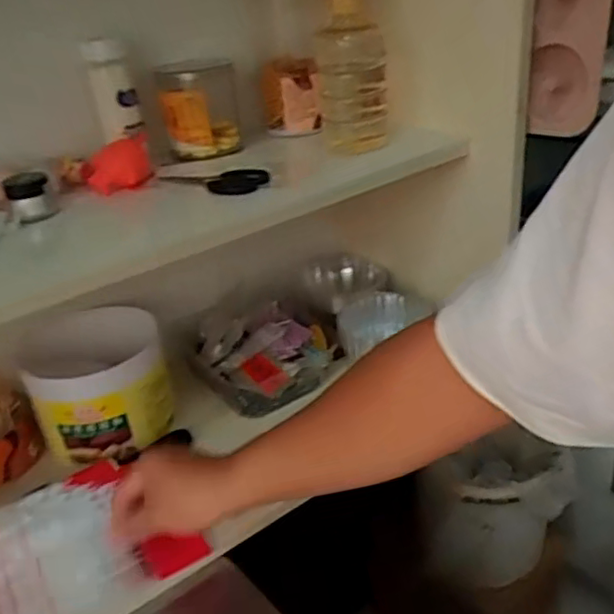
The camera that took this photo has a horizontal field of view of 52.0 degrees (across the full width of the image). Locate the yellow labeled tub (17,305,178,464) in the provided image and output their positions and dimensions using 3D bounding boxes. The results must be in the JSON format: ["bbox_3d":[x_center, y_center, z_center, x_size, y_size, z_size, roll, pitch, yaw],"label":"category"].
[{"bbox_3d":[-0.213,0.084,0.662,0.132,0.107,0.117,-12,28,-10],"label":"yellow labeled tub"}]

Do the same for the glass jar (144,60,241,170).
[{"bbox_3d":[-0.119,-0.207,0.666,0.092,0.094,0.092,-9,28,-5],"label":"glass jar"}]

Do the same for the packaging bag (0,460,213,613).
[{"bbox_3d":[-0.198,0.202,0.541,0.168,0.021,0.135,-19,44,-32],"label":"packaging bag"}]

